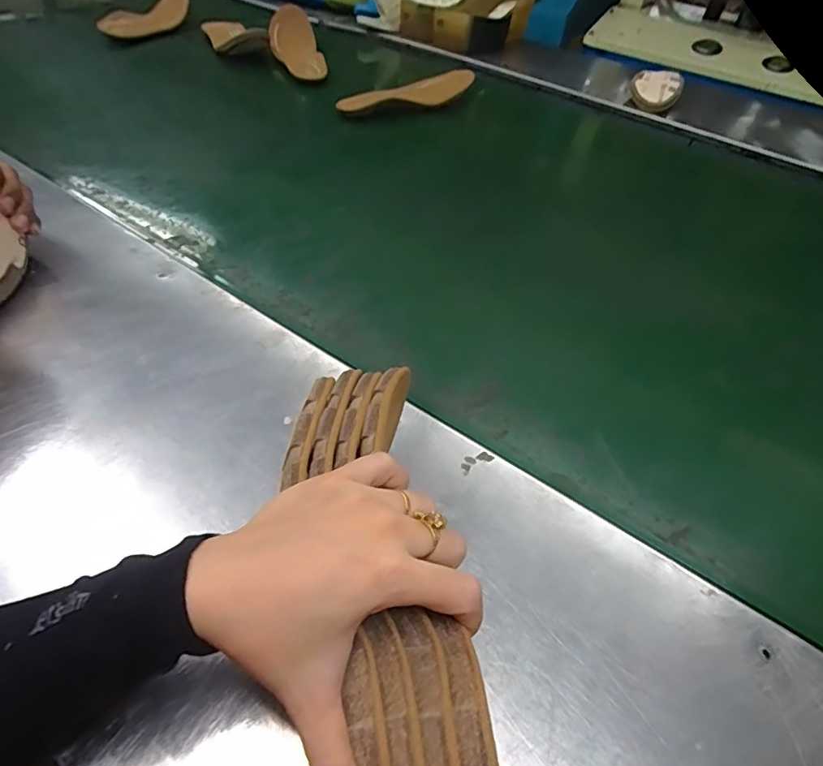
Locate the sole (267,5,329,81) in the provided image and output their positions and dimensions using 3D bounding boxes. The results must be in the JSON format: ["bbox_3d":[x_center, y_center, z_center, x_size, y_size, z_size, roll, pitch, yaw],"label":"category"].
[{"bbox_3d":[-0.219,-0.645,0.966,0.090,0.040,0.228,-12,63,-15],"label":"sole"}]

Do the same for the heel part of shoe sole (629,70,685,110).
[{"bbox_3d":[0.443,-0.533,0.915,0.085,0.016,0.091,22,78,14],"label":"heel part of shoe sole"}]

